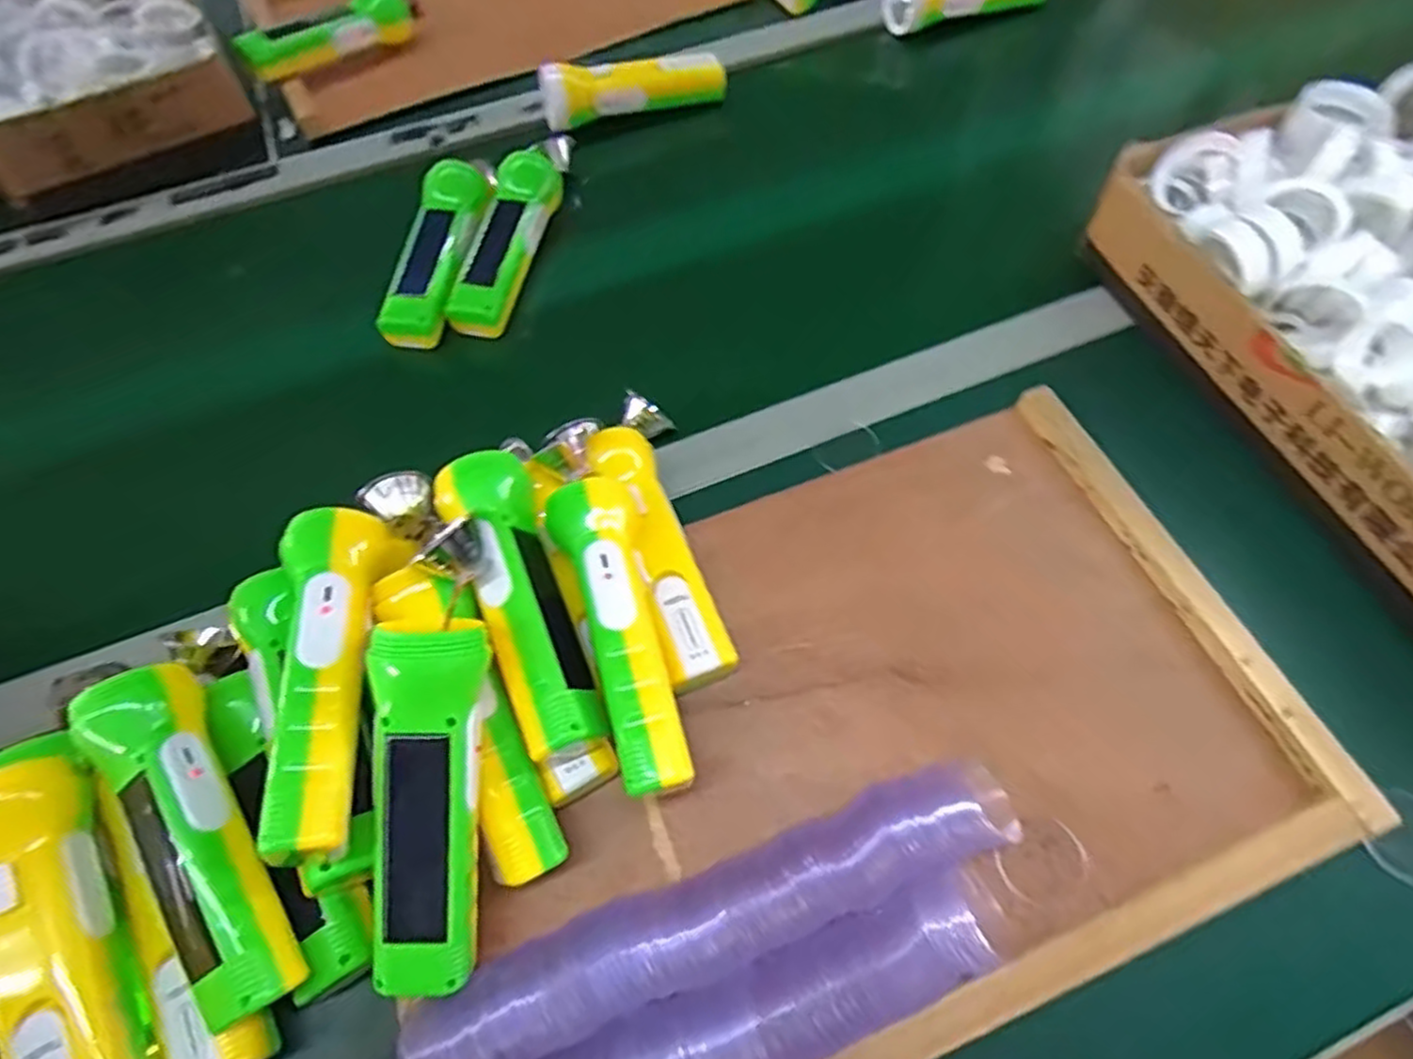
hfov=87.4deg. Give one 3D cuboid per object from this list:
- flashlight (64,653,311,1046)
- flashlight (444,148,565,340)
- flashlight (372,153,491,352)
[{"bbox_3d":[-0.235,0.141,0.340,0.054,0.042,0.162,-30,79,-13],"label":"flashlight"},{"bbox_3d":[-0.159,-0.231,0.590,0.044,0.034,0.187,11,63,9],"label":"flashlight"},{"bbox_3d":[-0.209,-0.221,0.587,0.052,0.041,0.173,6,62,7],"label":"flashlight"}]

